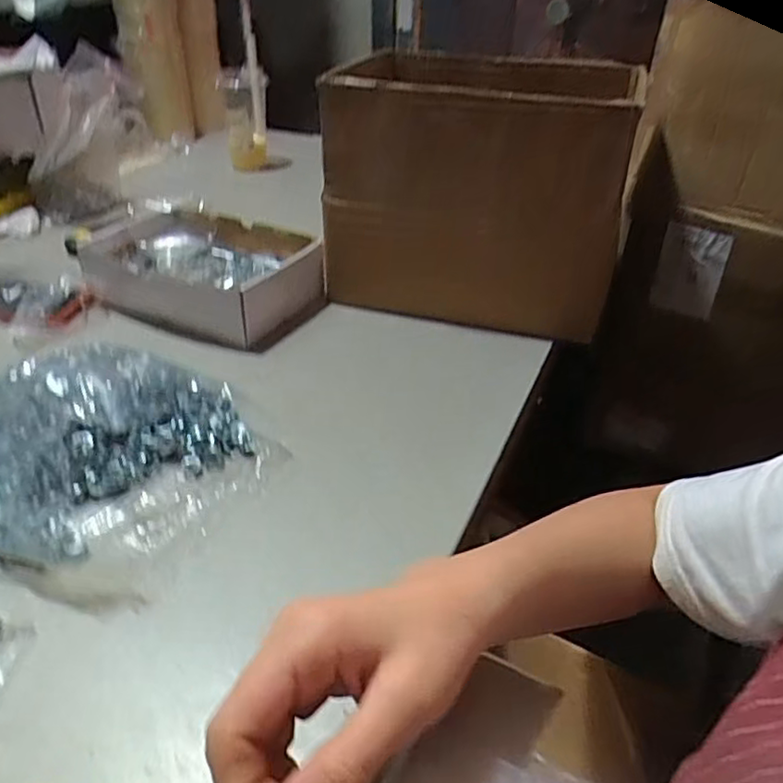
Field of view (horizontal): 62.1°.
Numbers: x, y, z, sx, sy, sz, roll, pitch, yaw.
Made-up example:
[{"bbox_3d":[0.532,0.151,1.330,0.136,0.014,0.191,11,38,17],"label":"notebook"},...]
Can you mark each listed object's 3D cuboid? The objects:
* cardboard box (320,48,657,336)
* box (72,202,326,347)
[{"bbox_3d":[0.097,-0.243,0.773,0.318,0.252,0.245,7,35,8],"label":"cardboard box"},{"bbox_3d":[-0.217,-0.148,0.769,0.251,0.077,0.178,19,38,24],"label":"box"}]

